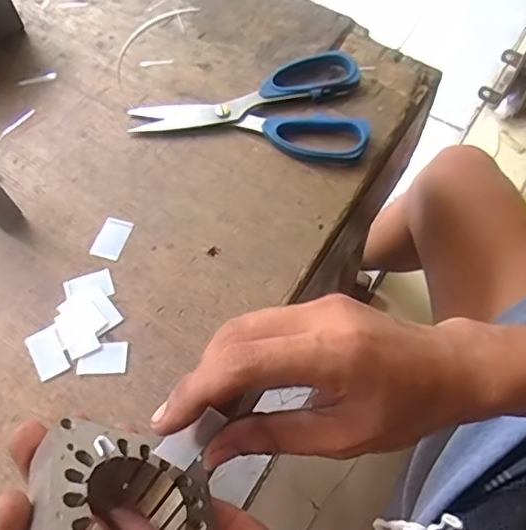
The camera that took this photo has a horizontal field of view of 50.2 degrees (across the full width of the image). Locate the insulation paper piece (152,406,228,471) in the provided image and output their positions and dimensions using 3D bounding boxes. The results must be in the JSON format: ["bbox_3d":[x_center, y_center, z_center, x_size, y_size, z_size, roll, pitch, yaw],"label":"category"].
[{"bbox_3d":[-0.032,0.076,0.251,0.017,0.004,0.031,38,97,-7],"label":"insulation paper piece"}]

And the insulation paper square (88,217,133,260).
[{"bbox_3d":[-0.104,-0.019,0.386,0.021,0.004,0.030,16,67,9],"label":"insulation paper square"}]

